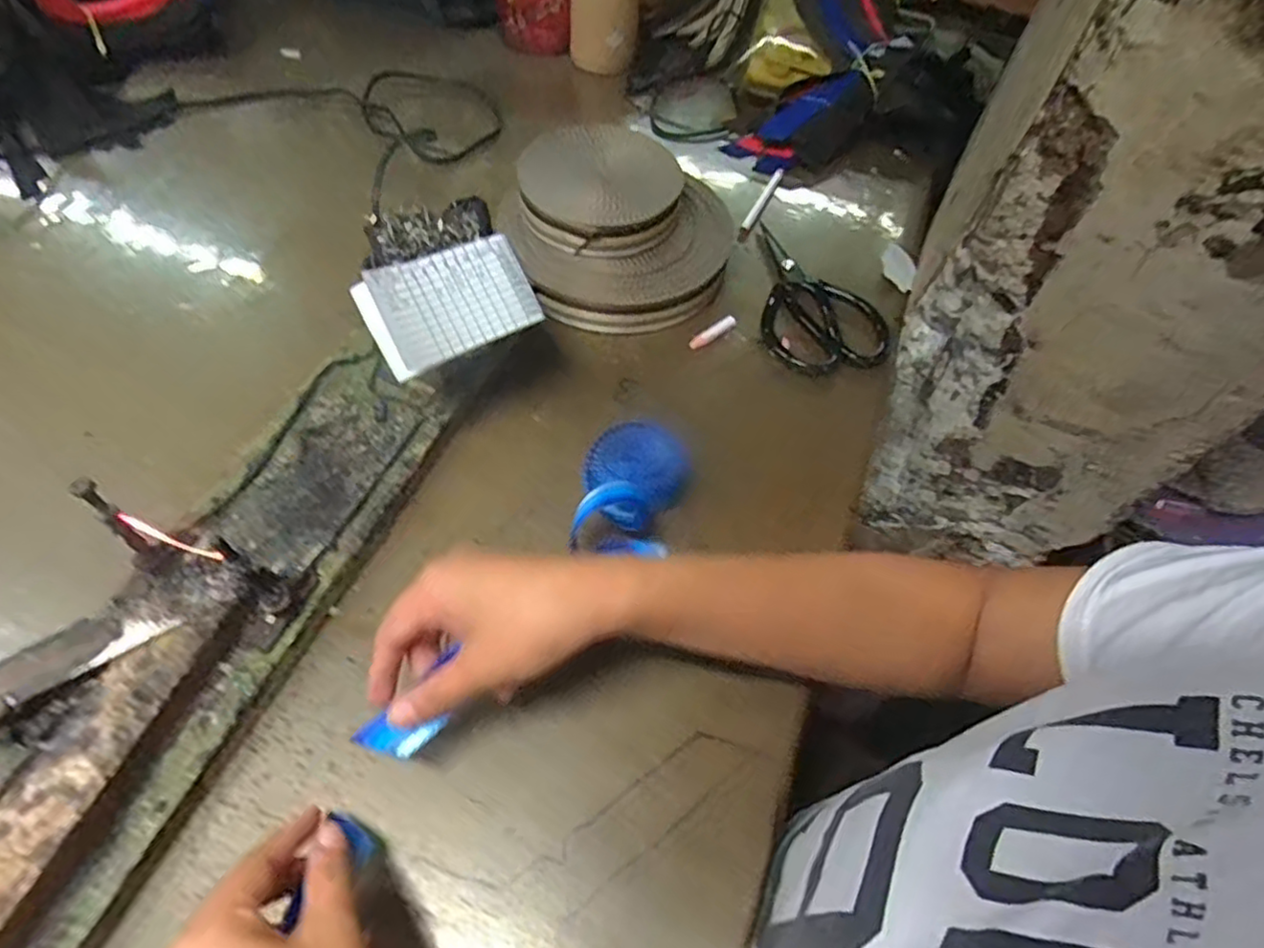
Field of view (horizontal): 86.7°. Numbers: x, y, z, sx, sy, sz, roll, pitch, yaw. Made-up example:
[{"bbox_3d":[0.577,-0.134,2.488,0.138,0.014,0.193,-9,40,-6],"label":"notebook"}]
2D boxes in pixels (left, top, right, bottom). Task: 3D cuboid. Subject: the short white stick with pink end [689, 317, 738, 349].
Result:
[{"bbox_3d":[0.066,-0.114,0.542,0.044,0.010,0.010,-30,64,-22],"label":"short white stick with pink end"}]

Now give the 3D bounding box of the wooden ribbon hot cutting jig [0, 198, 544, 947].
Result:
[{"bbox_3d":[-0.264,0.104,0.306,0.136,0.112,0.667,25,58,11],"label":"wooden ribbon hot cutting jig"}]

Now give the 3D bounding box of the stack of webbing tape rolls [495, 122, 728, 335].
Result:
[{"bbox_3d":[-0.010,-0.205,0.561,0.181,0.074,0.185,20,57,8],"label":"stack of webbing tape rolls"}]

